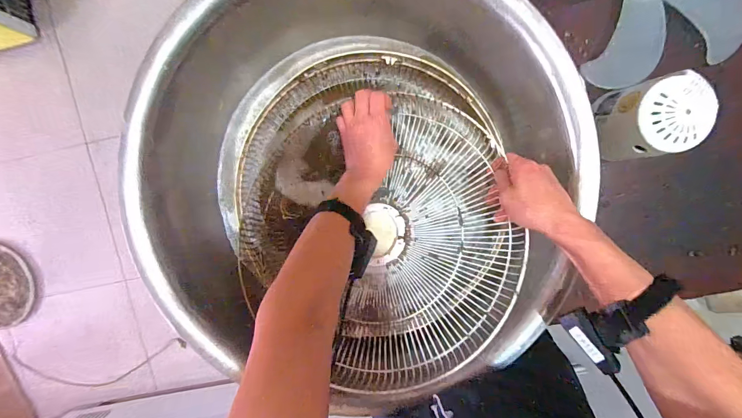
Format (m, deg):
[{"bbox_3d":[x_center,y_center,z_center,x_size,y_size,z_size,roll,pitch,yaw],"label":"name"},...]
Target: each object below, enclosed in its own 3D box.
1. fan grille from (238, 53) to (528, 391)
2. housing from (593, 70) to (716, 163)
[{"bbox_3d":[-0.013,0.008,0.531,0.421,0.087,0.478,-10,78,11],"label":"fan grille"},{"bbox_3d":[0.421,-0.137,0.514,0.110,0.108,0.110,-9,95,3],"label":"housing"}]

